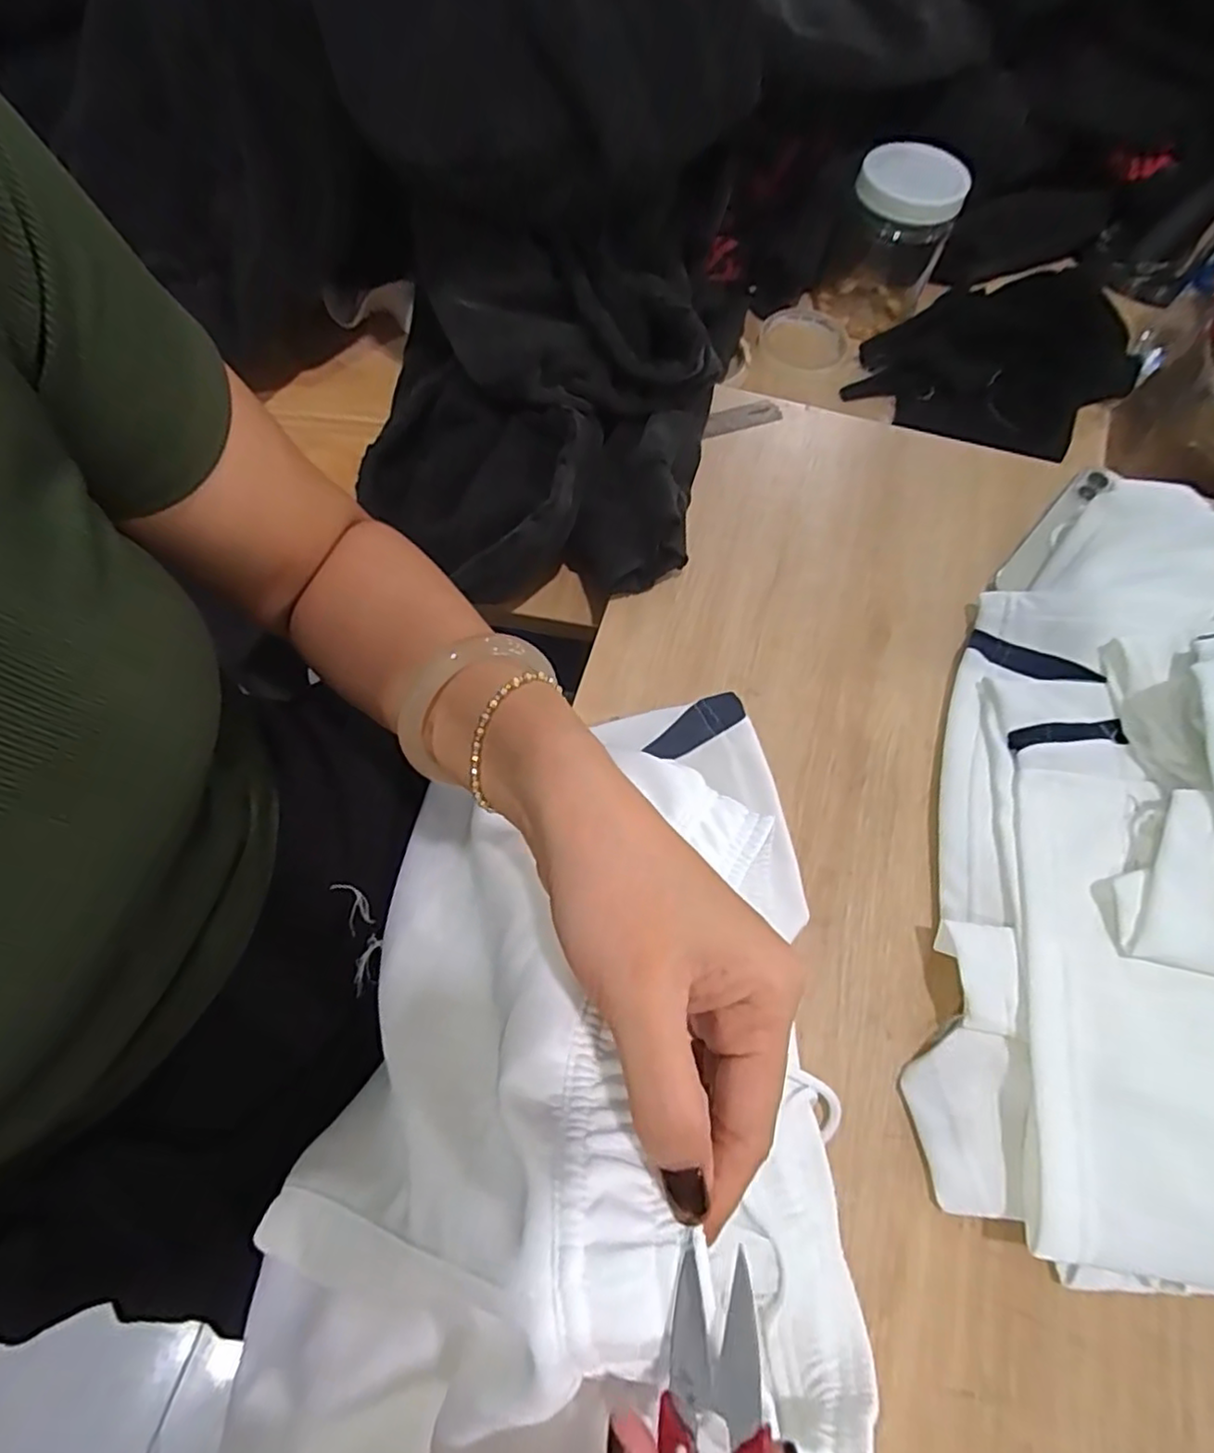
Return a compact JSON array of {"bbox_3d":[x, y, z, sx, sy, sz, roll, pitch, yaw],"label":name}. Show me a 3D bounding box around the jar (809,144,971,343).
[{"bbox_3d":[0.261,-0.450,0.628,0.102,0.126,0.087,16,67,5],"label":"jar"}]

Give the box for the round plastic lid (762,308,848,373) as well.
[{"bbox_3d":[0.194,-0.380,0.653,0.083,0.011,0.091,1,66,-1],"label":"round plastic lid"}]

